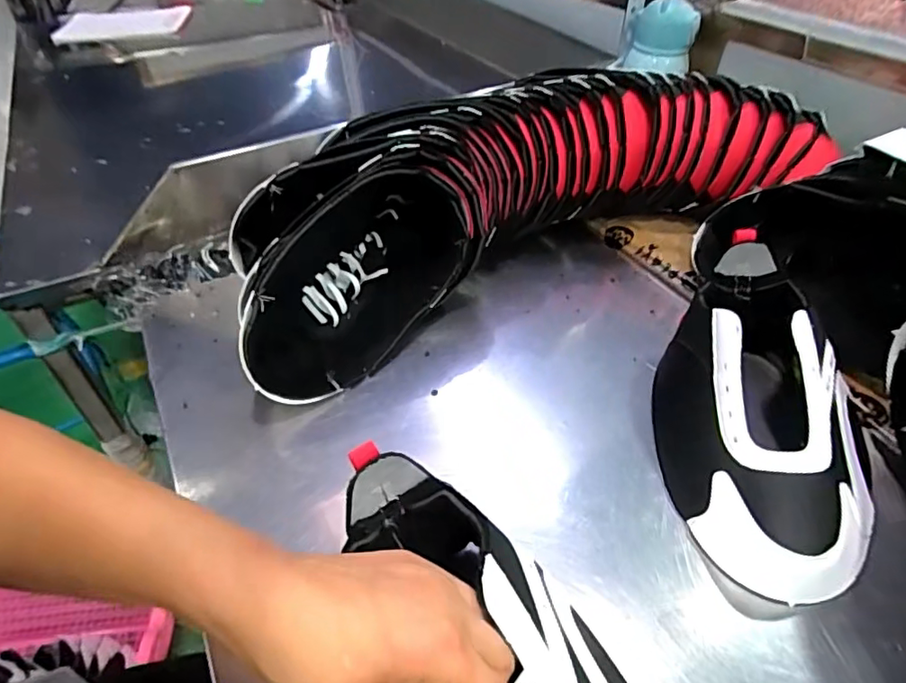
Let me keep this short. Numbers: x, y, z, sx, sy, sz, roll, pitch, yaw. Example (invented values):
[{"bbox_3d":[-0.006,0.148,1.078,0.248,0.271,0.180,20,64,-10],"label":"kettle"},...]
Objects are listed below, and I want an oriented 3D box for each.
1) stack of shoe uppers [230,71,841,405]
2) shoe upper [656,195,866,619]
[{"bbox_3d":[0.072,-0.134,0.564,0.574,0.154,0.203,-19,45,-17],"label":"stack of shoe uppers"},{"bbox_3d":[0.221,0.042,0.416,0.125,0.088,0.259,5,43,8],"label":"shoe upper"}]

